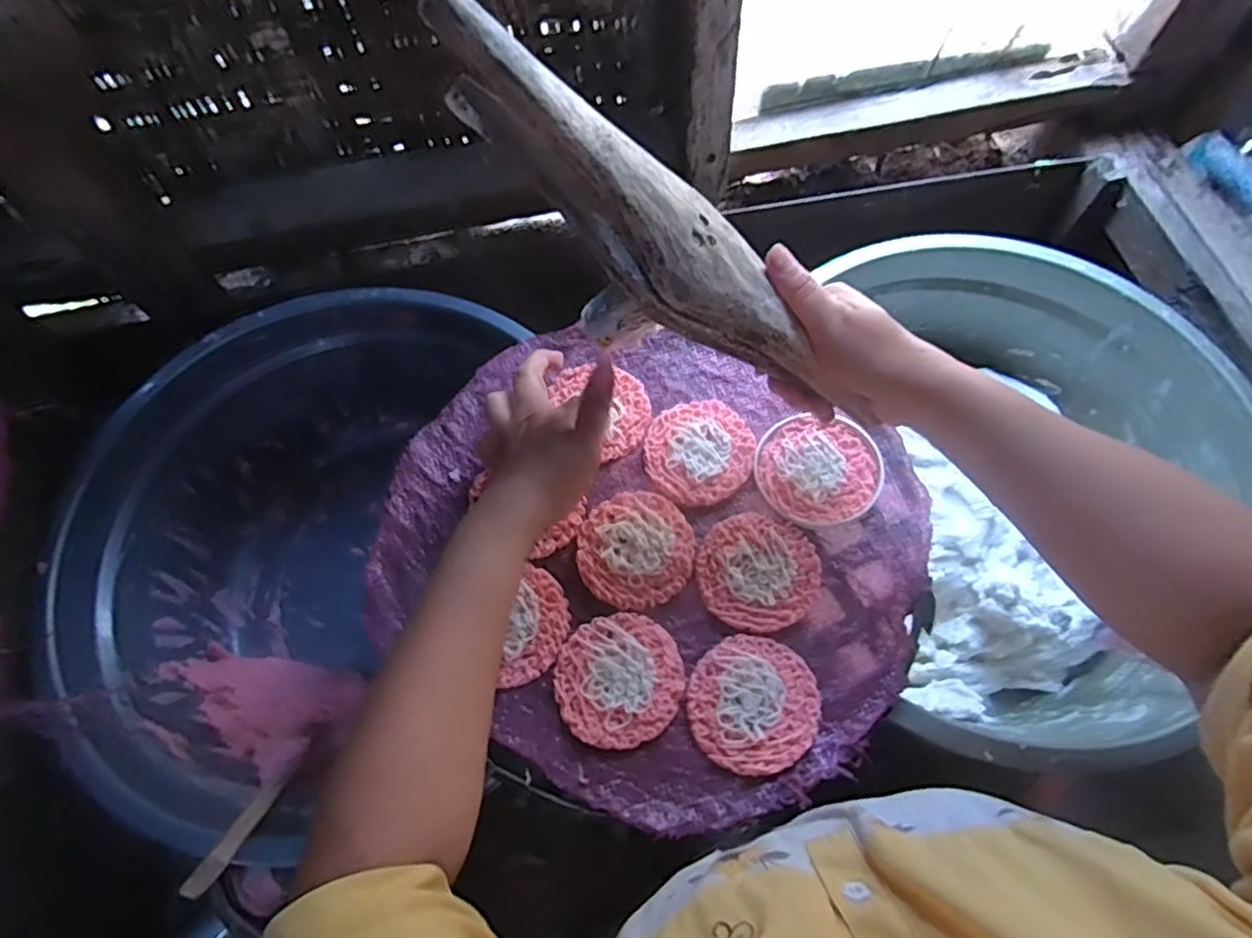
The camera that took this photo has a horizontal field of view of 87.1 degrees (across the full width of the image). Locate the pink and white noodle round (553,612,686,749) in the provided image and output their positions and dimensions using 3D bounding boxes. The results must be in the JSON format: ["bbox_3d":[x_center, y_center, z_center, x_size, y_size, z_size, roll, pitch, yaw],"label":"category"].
[{"bbox_3d":[-0.004,0.131,0.413,0.078,0.004,0.077,-1,67,2],"label":"pink and white noodle round"}]

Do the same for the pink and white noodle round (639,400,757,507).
[{"bbox_3d":[0.053,-0.014,0.477,0.079,0.006,0.075,-1,67,2],"label":"pink and white noodle round"}]

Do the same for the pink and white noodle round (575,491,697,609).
[{"bbox_3d":[0.006,0.054,0.451,0.079,0.006,0.078,-1,67,2],"label":"pink and white noodle round"}]

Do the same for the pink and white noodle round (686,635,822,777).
[{"bbox_3d":[0.079,0.144,0.406,0.079,0.005,0.077,-1,67,2],"label":"pink and white noodle round"}]

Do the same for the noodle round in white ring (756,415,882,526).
[{"bbox_3d":[0.137,0.000,0.469,0.086,0.005,0.082,-1,67,2],"label":"noodle round in white ring"}]

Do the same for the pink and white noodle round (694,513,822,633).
[{"bbox_3d":[0.089,0.067,0.442,0.080,0.004,0.077,-1,67,2],"label":"pink and white noodle round"}]

